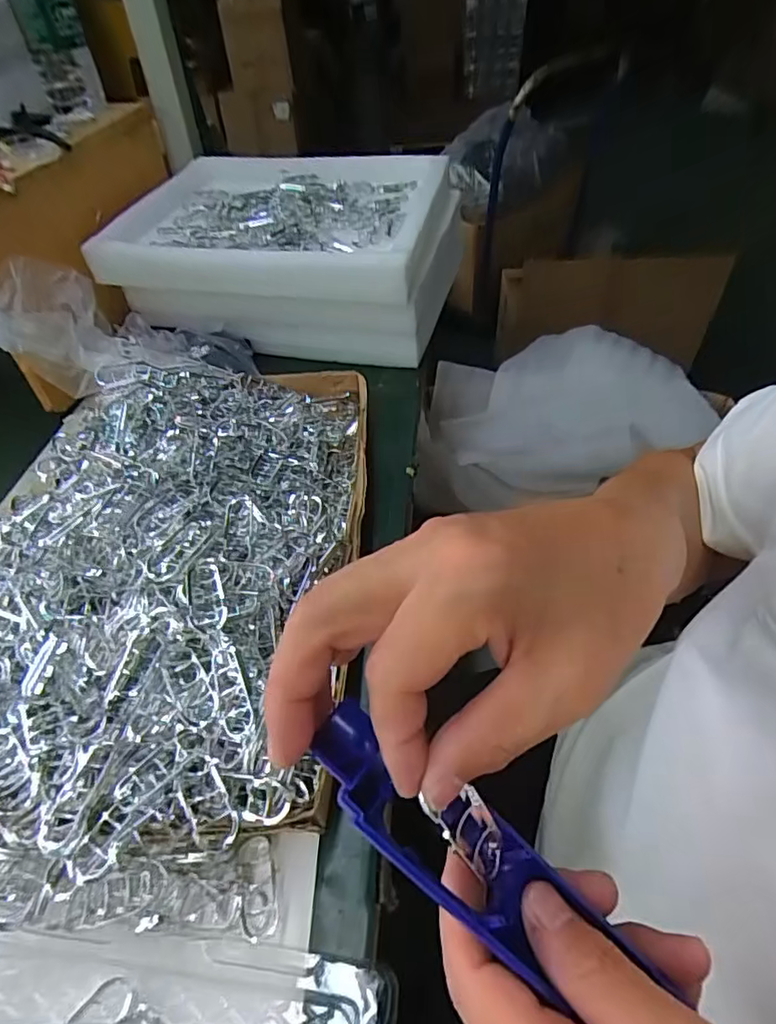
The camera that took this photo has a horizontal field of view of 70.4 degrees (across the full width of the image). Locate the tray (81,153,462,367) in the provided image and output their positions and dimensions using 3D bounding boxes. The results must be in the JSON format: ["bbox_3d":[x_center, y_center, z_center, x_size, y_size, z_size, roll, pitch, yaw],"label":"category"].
[{"bbox_3d":[-0.120,-0.317,0.683,0.361,0.136,0.279,8,48,10],"label":"tray"}]

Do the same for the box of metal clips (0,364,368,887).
[{"bbox_3d":[-0.190,0.016,0.423,0.327,0.065,0.439,0,47,3],"label":"box of metal clips"}]

